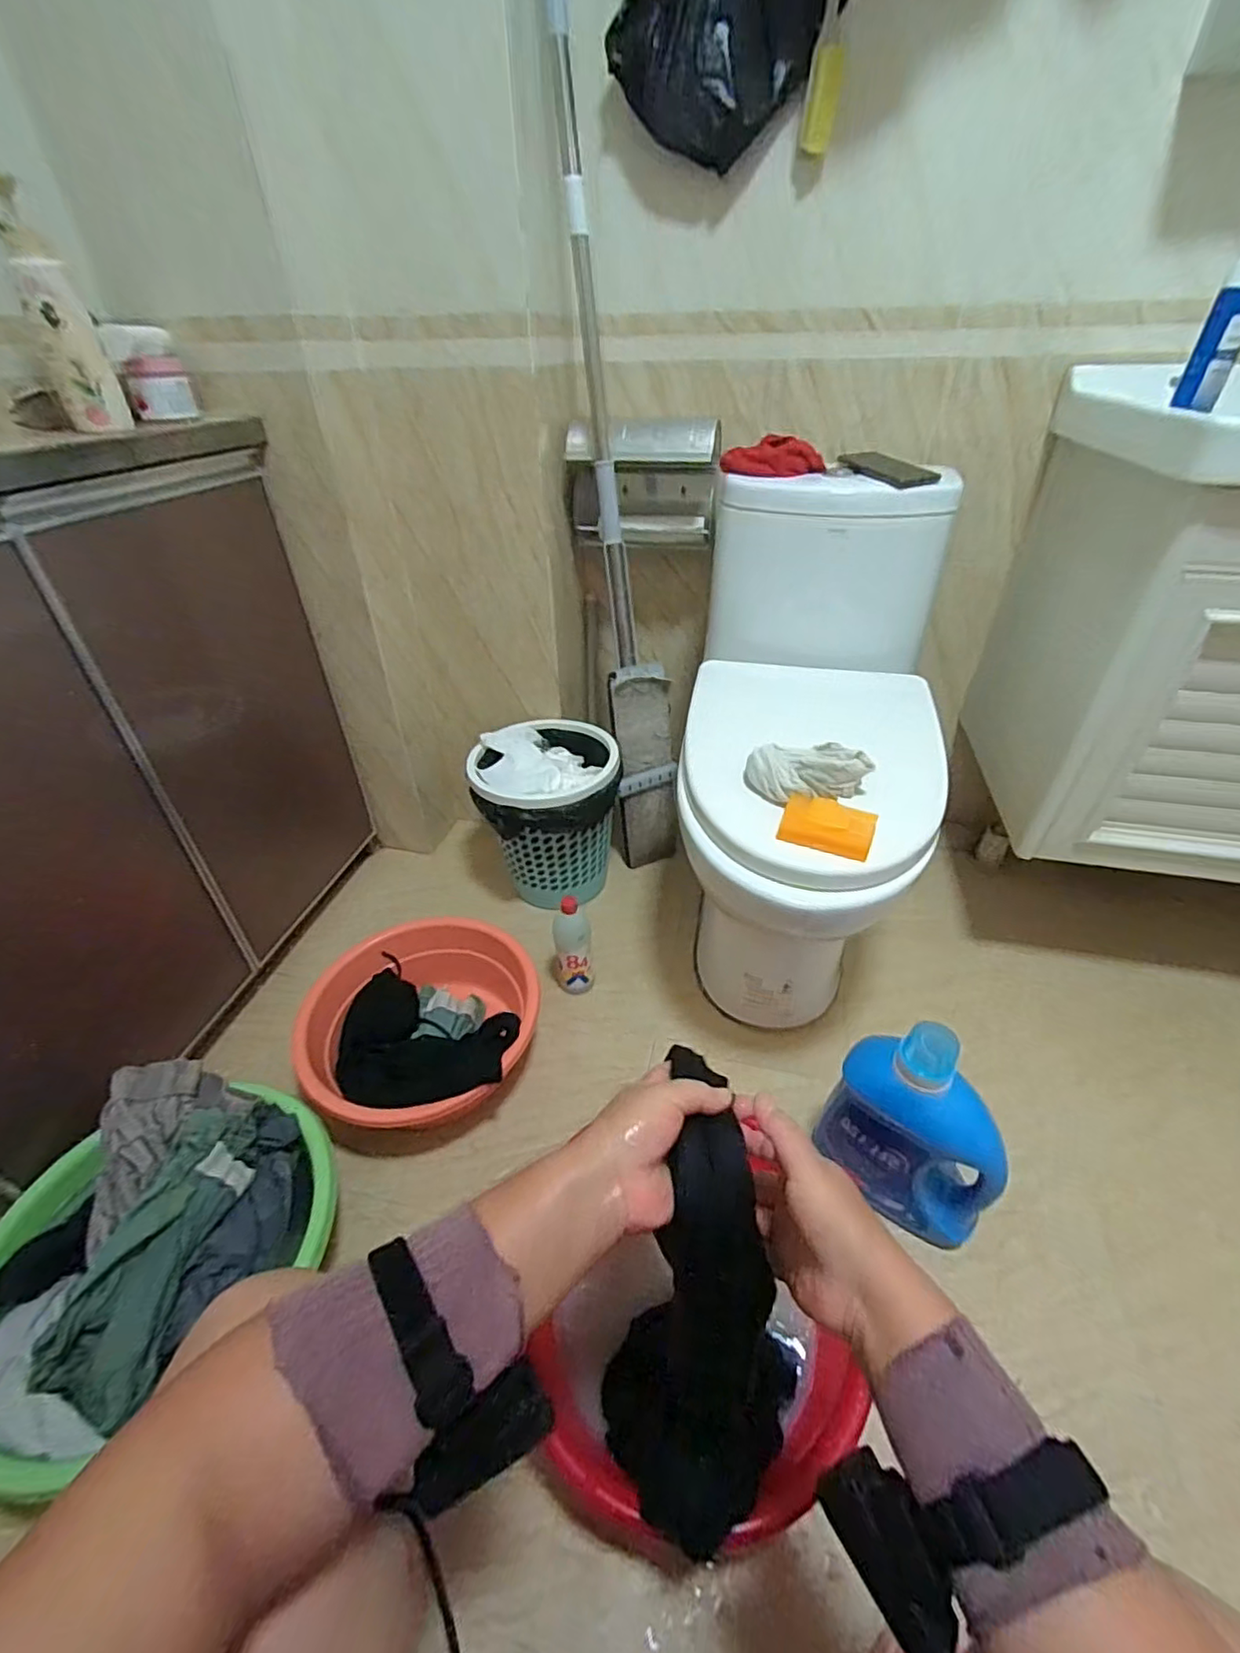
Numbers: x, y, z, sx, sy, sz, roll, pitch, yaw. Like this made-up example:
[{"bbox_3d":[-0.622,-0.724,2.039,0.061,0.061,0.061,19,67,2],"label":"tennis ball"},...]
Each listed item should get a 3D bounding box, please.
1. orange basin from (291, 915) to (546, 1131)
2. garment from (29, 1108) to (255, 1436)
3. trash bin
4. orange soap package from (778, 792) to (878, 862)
[{"bbox_3d":[-0.293,0.306,0.950,0.339,0.133,0.327,21,43,26],"label":"orange basin"},{"bbox_3d":[-0.490,0.450,0.671,0.109,0.079,0.260,4,38,7],"label":"garment"},{"bbox_3d":[-0.135,-0.020,1.204,0.254,0.277,0.255,-11,39,-12],"label":"trash bin"},{"bbox_3d":[0.235,-0.002,0.711,0.100,0.034,0.054,15,41,20],"label":"orange soap package"}]

